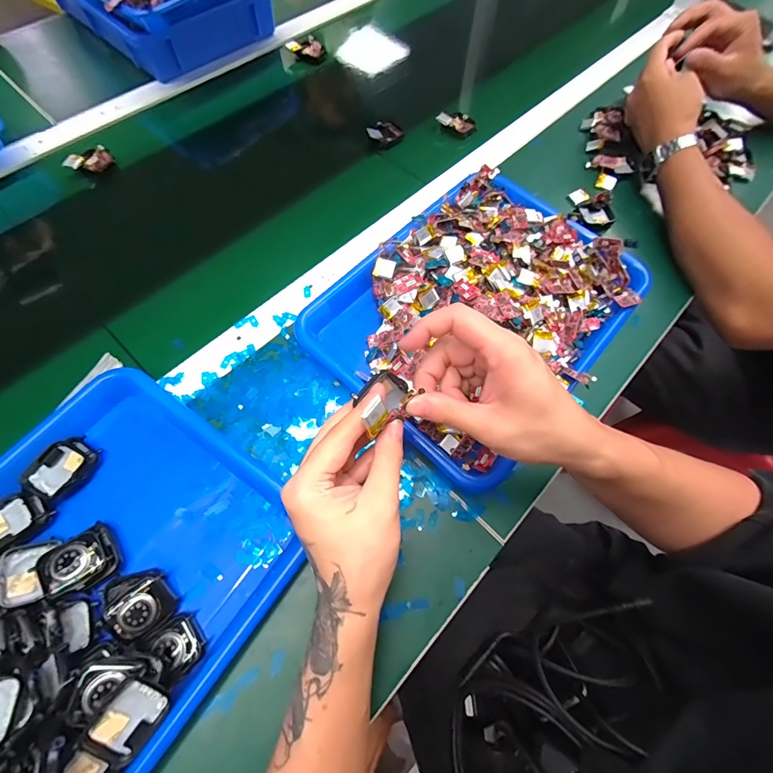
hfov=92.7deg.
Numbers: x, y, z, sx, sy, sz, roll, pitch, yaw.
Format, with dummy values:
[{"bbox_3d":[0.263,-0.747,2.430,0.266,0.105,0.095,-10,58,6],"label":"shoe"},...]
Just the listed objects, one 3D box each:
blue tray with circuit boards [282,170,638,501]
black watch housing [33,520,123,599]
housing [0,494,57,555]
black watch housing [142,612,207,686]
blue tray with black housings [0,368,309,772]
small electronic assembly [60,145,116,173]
[{"bbox_3d":[0.100,-0.093,0.388,0.246,0.062,0.333,42,72,14],"label":"blue tray with circuit boards"},{"bbox_3d":[-0.238,0.137,0.286,0.047,0.015,0.040,-34,81,-30],"label":"black watch housing"},{"bbox_3d":[-0.306,0.113,0.299,0.052,0.013,0.043,-38,73,-16],"label":"housing"},{"bbox_3d":[-0.156,0.193,0.274,0.038,0.009,0.032,42,45,21],"label":"black watch housing"},{"bbox_3d":[-0.243,0.169,0.267,0.248,0.049,0.335,34,70,12],"label":"blue tray with black housings"},{"bbox_3d":[-0.387,-0.293,0.483,0.052,0.018,0.031,-42,74,-17],"label":"small electronic assembly"}]

